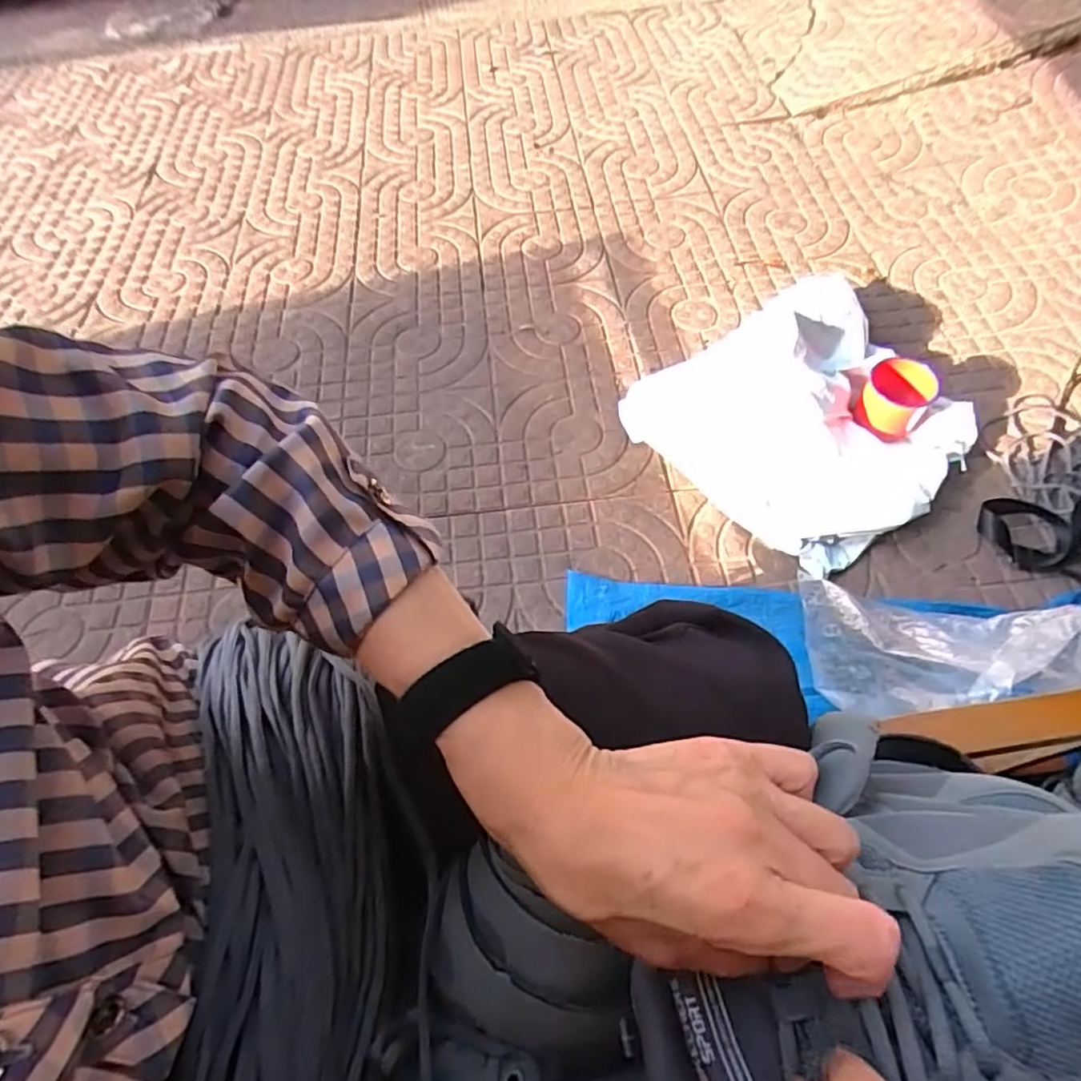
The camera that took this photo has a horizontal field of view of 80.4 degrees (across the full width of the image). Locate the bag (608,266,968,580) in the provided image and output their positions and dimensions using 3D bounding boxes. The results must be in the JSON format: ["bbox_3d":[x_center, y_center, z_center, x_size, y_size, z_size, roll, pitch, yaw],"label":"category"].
[{"bbox_3d":[0.407,-0.190,0.962,0.430,0.102,0.404,-34,67,-16],"label":"bag"}]

